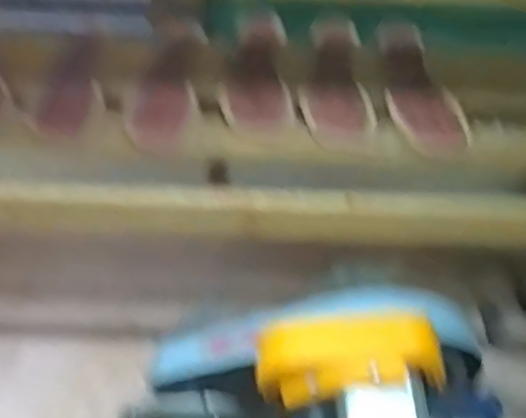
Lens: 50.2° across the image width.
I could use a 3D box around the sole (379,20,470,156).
[{"bbox_3d":[0.161,-0.129,0.583,0.064,0.022,0.182,-4,53,-6],"label":"sole"}]

